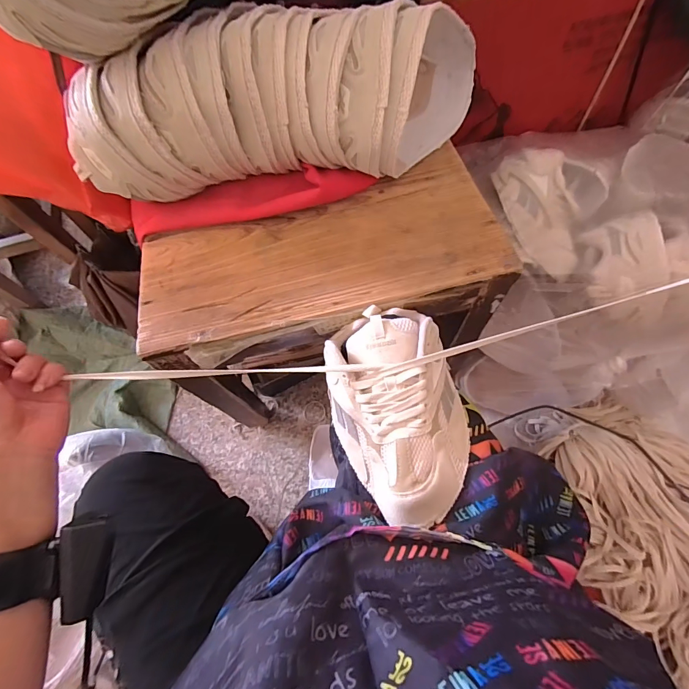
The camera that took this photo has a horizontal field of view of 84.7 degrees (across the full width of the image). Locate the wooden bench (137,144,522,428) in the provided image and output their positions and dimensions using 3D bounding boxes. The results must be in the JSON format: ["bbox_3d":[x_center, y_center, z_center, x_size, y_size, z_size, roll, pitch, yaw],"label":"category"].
[{"bbox_3d":[-0.019,-0.018,0.645,0.422,0.454,0.189,-17,69,-4],"label":"wooden bench"}]

